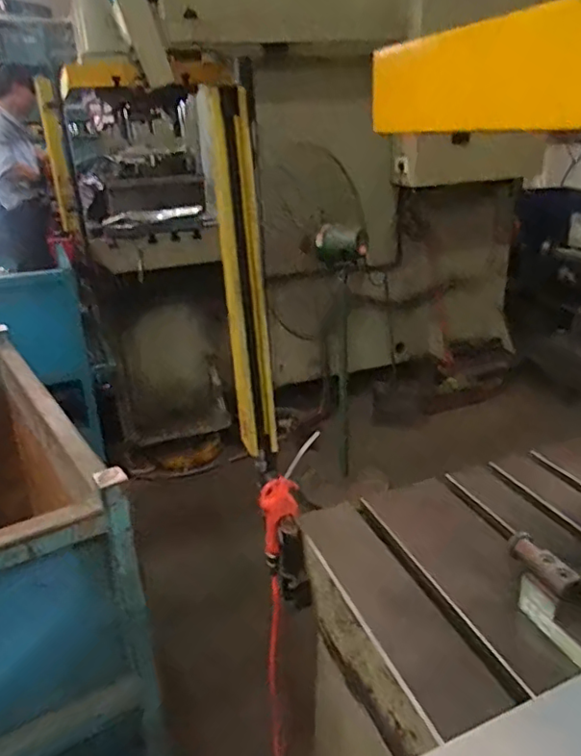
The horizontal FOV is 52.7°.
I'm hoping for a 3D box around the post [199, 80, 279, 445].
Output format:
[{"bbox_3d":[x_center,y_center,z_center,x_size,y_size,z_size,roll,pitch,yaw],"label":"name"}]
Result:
[{"bbox_3d":[-0.074,-0.138,0.947,0.077,0.563,0.059,-2,24,-1],"label":"post"}]

